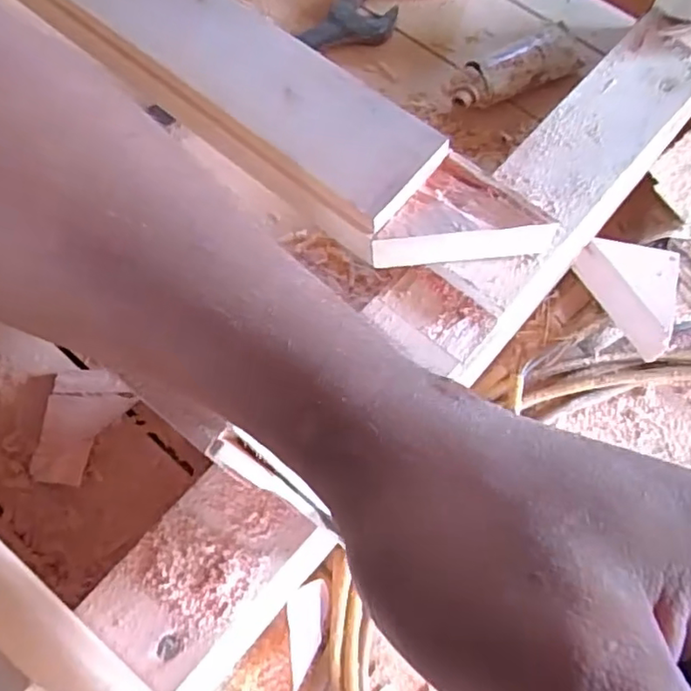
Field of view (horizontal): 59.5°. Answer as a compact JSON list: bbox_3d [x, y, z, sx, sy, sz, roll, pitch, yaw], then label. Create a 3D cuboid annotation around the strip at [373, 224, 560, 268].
[{"bbox_3d":[0.059,-0.049,0.299,0.089,0.026,0.004,-5,68,-3],"label":"strip"}]

